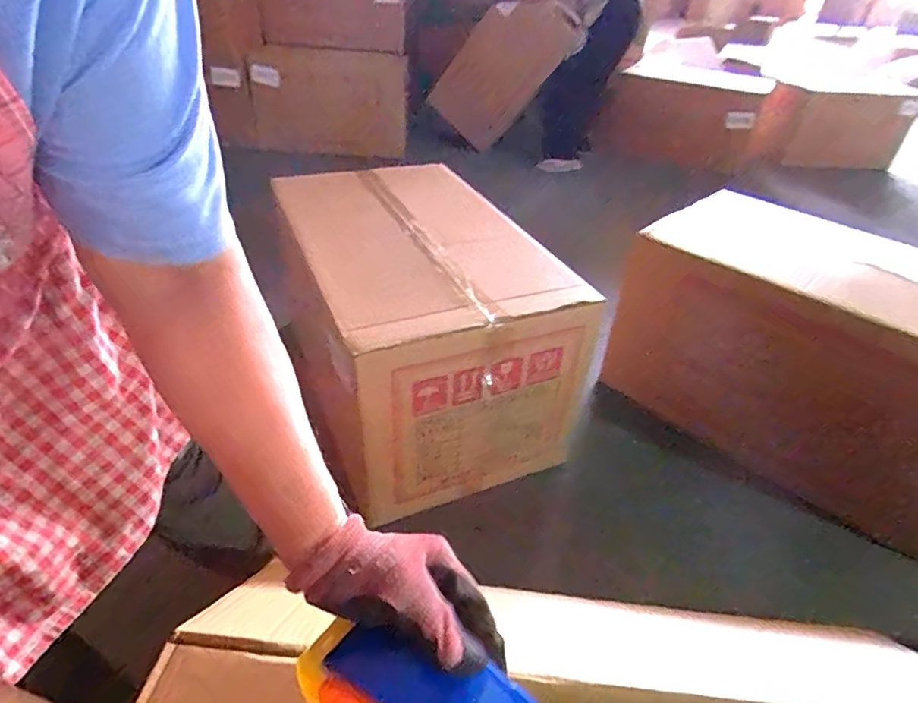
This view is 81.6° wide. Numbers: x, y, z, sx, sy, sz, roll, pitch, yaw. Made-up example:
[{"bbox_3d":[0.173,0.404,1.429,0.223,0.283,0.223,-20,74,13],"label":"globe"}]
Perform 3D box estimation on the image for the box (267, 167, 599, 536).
[{"bbox_3d":[-0.077,-0.074,1.170,0.484,0.392,0.649,-15,41,-24],"label":"box"}]

